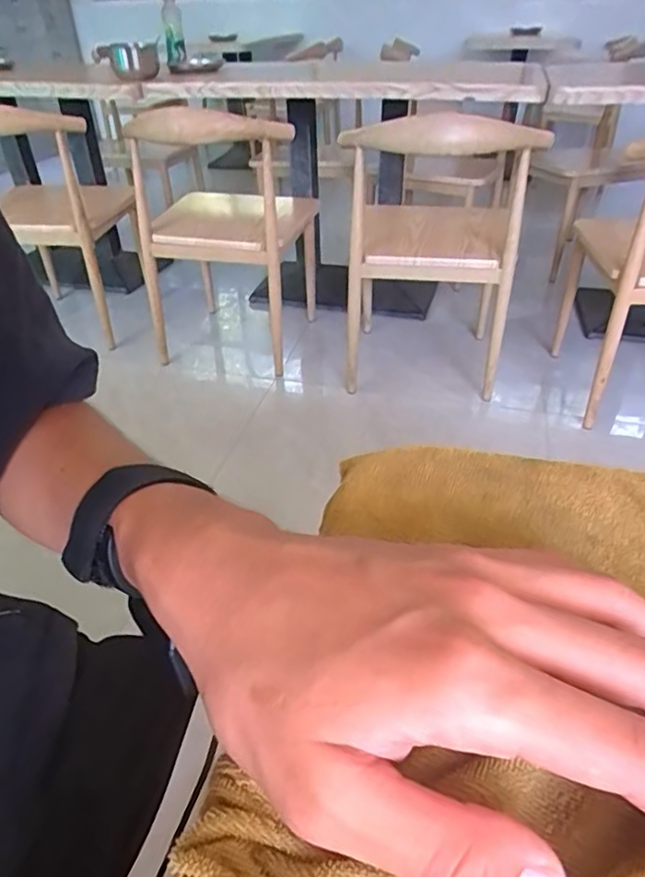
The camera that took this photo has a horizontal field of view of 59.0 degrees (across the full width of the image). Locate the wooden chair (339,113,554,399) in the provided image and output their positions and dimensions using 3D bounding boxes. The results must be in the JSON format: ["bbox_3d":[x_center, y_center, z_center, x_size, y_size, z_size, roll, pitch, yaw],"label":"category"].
[{"bbox_3d":[0.293,-0.530,1.542,0.432,0.647,0.438,4,38,10],"label":"wooden chair"}]

